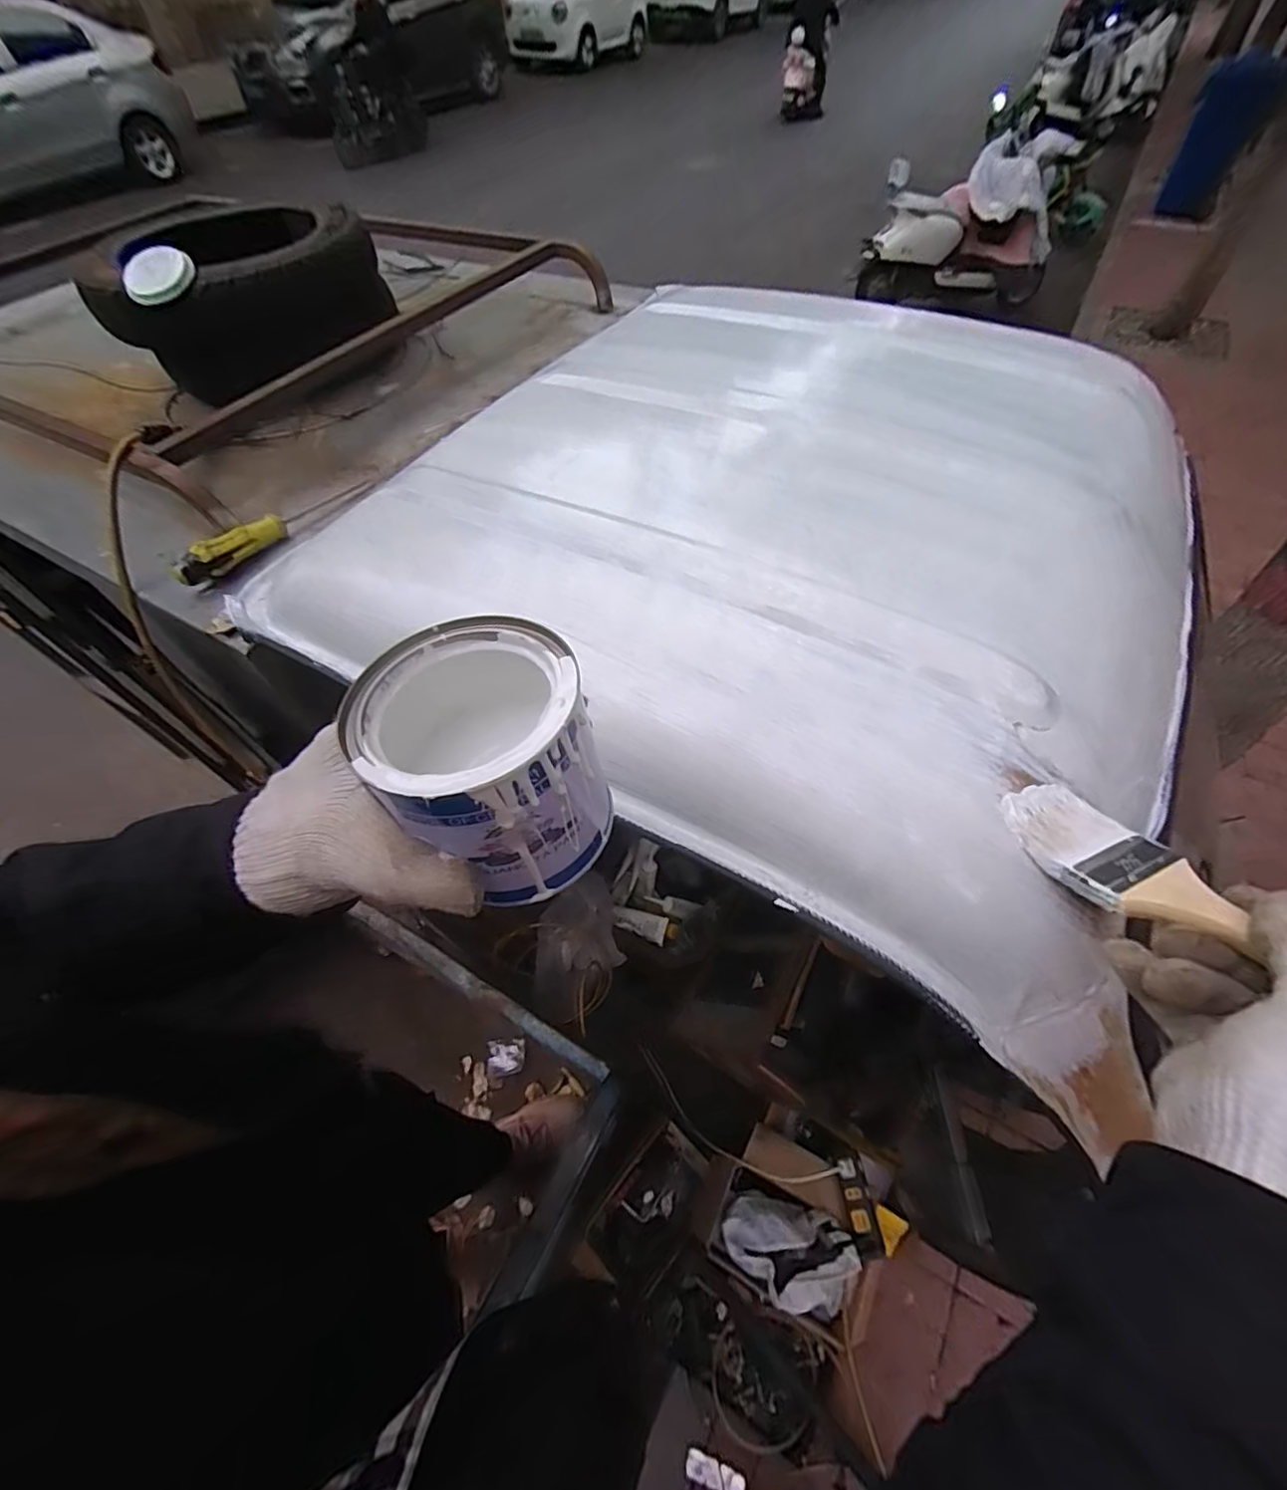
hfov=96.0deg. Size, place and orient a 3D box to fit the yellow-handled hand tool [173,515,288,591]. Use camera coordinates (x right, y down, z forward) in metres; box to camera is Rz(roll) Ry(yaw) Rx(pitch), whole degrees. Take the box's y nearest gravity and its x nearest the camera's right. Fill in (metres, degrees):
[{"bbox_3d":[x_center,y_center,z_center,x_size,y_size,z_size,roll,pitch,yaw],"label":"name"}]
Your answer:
[{"bbox_3d":[-0.405,-0.197,0.573,0.023,0.035,0.112,27,61,17],"label":"yellow-handled hand tool"}]

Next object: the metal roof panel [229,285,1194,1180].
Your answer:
[{"bbox_3d":[0.138,-0.205,0.537,0.713,0.108,0.668,27,61,16],"label":"metal roof panel"}]

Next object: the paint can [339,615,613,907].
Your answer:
[{"bbox_3d":[-0.065,0.005,0.246,0.084,0.089,0.095,-17,58,-11],"label":"paint can"}]

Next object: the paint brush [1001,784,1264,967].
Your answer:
[{"bbox_3d":[0.276,0.075,0.288,0.057,0.026,0.178,-25,35,-16],"label":"paint brush"}]

